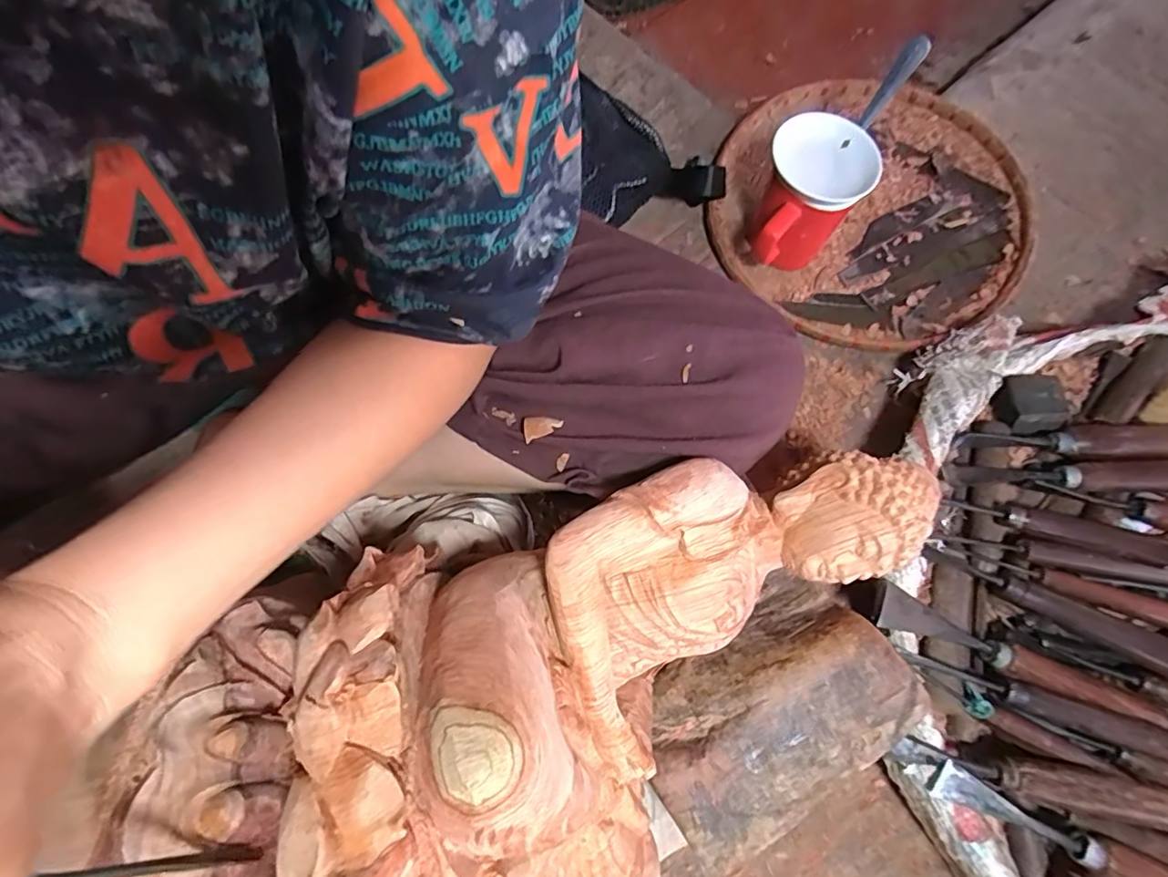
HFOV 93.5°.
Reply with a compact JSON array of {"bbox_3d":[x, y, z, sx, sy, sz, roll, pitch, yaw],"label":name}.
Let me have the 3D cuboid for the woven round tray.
[{"bbox_3d":[0.284,-0.233,0.542,0.291,0.033,0.311,0,72,0],"label":"woven round tray"}]

